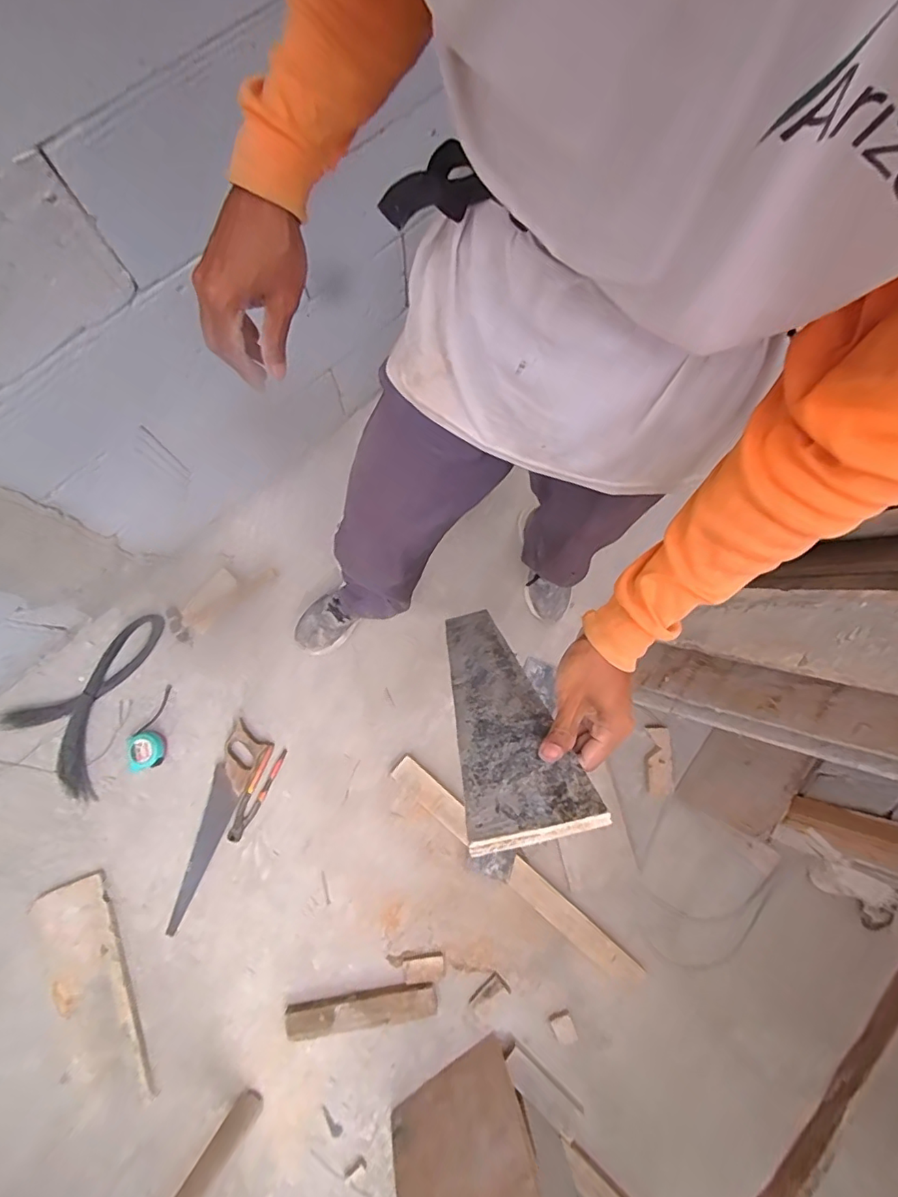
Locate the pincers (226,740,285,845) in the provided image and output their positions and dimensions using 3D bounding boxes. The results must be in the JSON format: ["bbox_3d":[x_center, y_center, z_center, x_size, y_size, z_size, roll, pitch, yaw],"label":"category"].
[{"bbox_3d":[-0.438,0.444,1.193,0.047,0.013,0.224,24,79,3],"label":"pincers"}]

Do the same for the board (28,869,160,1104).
[{"bbox_3d":[-0.766,0.845,1.126,0.170,0.022,0.452,-22,80,-6],"label":"board"}]

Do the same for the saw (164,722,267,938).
[{"bbox_3d":[-0.546,0.507,1.186,0.090,0.023,0.447,24,79,3],"label":"saw"}]

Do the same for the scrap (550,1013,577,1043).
[{"bbox_3d":[0.246,0.921,1.124,0.045,0.010,0.048,-23,80,-5],"label":"scrap"}]

